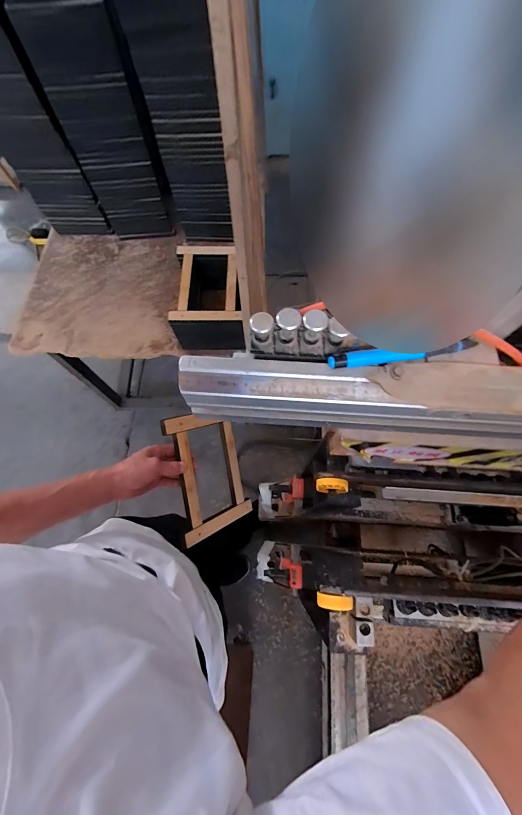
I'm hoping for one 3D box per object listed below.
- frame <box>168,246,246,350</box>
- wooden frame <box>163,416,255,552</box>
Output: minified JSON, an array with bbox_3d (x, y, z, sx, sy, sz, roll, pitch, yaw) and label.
[{"bbox_3d":[-0.140,-0.301,0.888,0.161,0.156,0.238,-1,69,0],"label":"frame"},{"bbox_3d":[-0.102,0.128,0.650,0.168,0.022,0.239,-16,97,-48],"label":"wooden frame"}]

